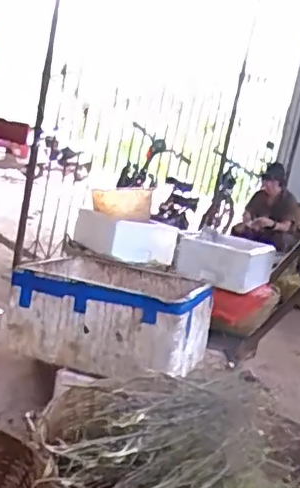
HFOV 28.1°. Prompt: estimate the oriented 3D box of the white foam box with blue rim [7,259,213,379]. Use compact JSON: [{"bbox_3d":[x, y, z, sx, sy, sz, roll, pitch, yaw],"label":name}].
[{"bbox_3d":[-0.115,0.224,1.966,0.589,0.268,0.436,16,12,21],"label":"white foam box with blue rim"}]

